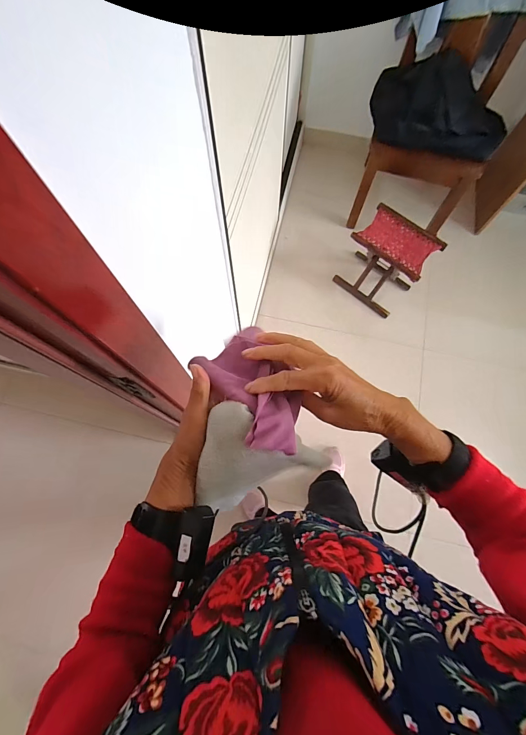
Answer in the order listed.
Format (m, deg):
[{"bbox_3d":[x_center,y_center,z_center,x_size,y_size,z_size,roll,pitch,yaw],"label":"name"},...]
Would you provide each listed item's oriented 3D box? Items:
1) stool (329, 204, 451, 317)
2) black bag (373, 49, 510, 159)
[{"bbox_3d":[0.533,-0.456,1.420,0.306,0.312,0.224,41,77,11],"label":"stool"},{"bbox_3d":[0.700,-1.035,1.284,0.543,0.169,0.332,23,74,7],"label":"black bag"}]

